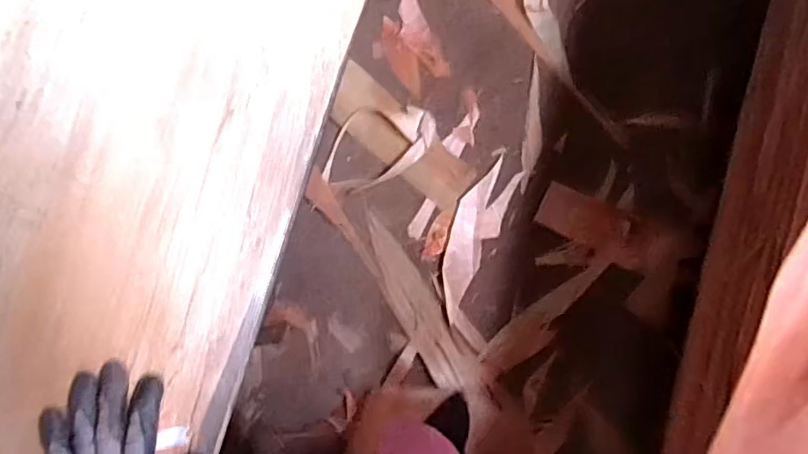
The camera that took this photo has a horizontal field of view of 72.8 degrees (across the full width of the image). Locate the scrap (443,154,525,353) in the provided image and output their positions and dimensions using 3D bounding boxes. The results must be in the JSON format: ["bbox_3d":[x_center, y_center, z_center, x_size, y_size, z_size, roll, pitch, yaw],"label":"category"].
[{"bbox_3d":[0.153,0.053,1.177,0.120,0.015,0.383,13,87,9],"label":"scrap"}]

